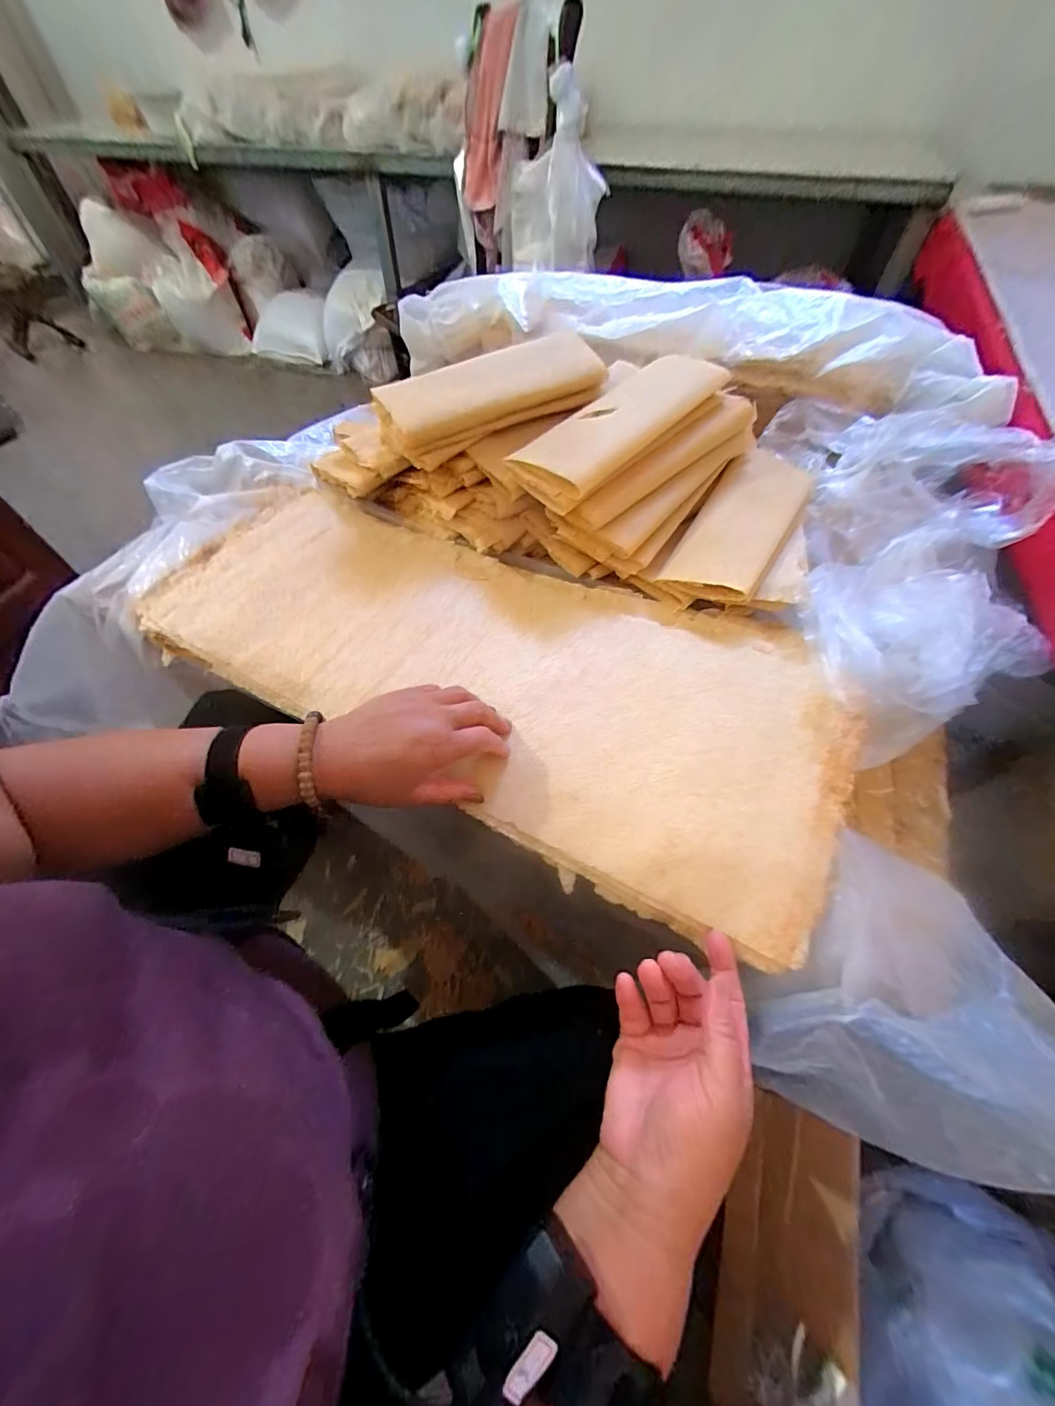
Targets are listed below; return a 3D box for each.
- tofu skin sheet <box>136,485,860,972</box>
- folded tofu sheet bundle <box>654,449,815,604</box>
[{"bbox_3d":[-0.069,-0.063,0.486,0.718,0.034,0.311,24,61,18],"label":"tofu skin sheet"},{"bbox_3d":[0.253,-0.211,0.554,0.107,0.048,0.254,29,60,19],"label":"folded tofu sheet bundle"}]

